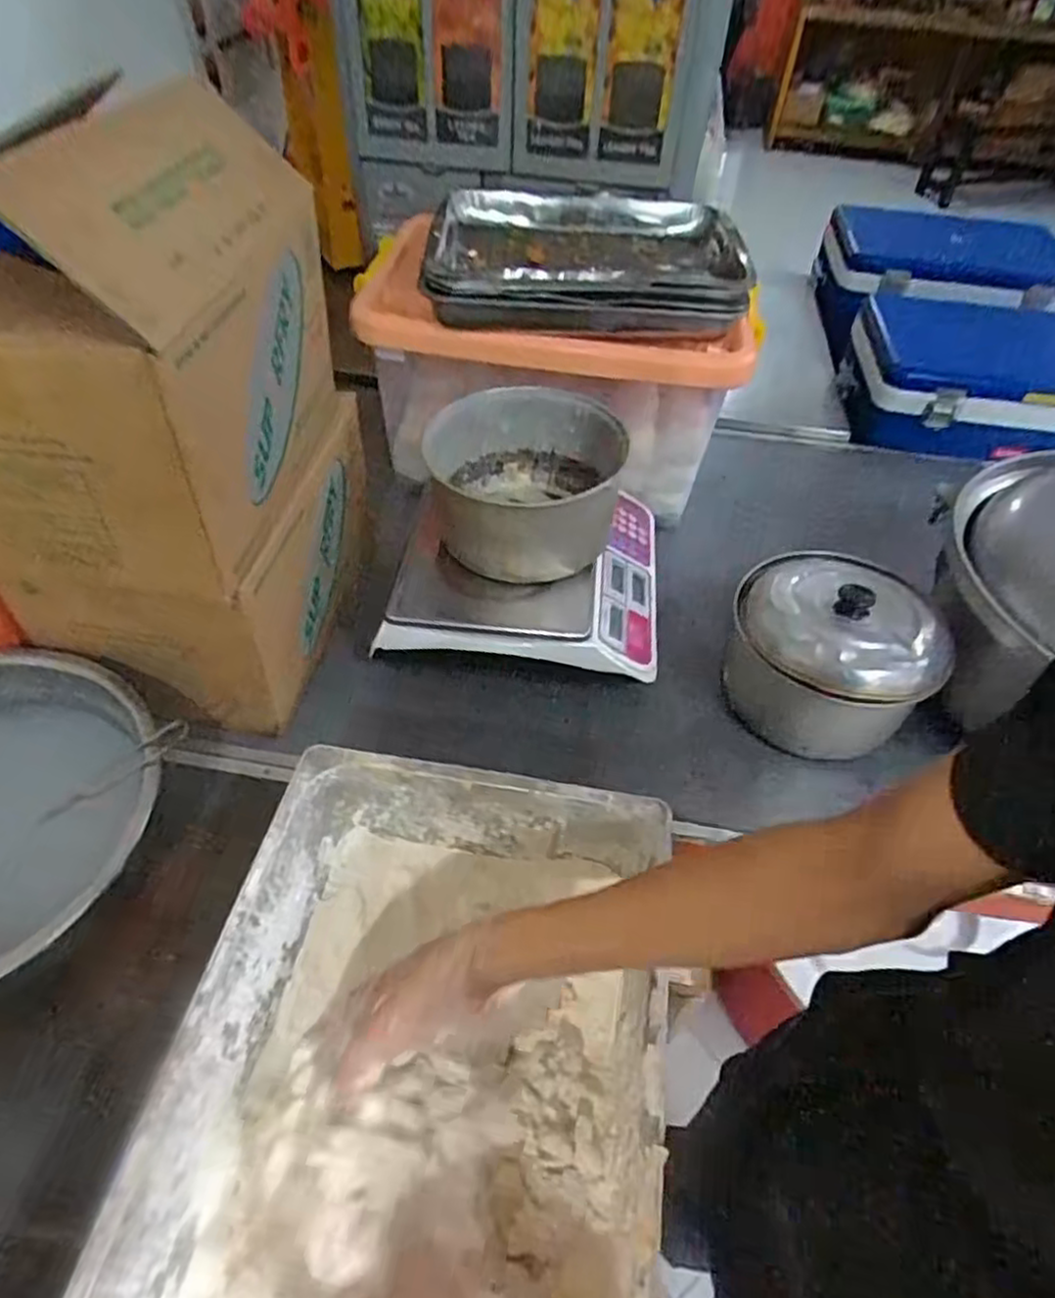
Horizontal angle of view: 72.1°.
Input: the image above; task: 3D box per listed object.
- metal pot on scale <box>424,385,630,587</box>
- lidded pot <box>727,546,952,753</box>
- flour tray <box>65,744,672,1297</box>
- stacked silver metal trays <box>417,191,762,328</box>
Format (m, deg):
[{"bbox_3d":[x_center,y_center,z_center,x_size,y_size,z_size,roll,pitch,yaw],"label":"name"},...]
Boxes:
[{"bbox_3d":[-0.002,-0.190,0.856,0.231,0.137,0.201,0,47,-4],"label":"metal pot on scale"},{"bbox_3d":[0.340,0.002,0.835,0.191,0.168,0.218,14,48,8],"label":"lidded pot"},{"bbox_3d":[-0.087,0.346,0.512,0.332,0.165,0.518,8,47,3],"label":"flour tray"},{"bbox_3d":[0.069,-0.500,0.928,0.371,0.069,0.284,1,47,-3],"label":"stacked silver metal trays"}]

